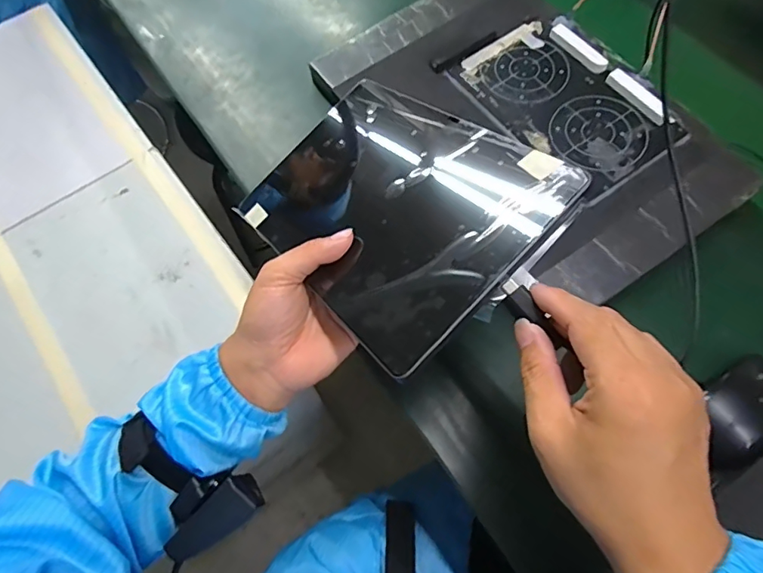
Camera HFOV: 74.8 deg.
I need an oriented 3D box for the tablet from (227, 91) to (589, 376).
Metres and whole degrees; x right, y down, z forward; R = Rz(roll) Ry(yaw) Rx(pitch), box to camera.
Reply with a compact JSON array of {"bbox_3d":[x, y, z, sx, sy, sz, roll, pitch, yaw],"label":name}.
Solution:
[{"bbox_3d":[-0.002,-0.066,0.367,0.163,0.010,0.241,-47,49,-3],"label":"tablet"}]

